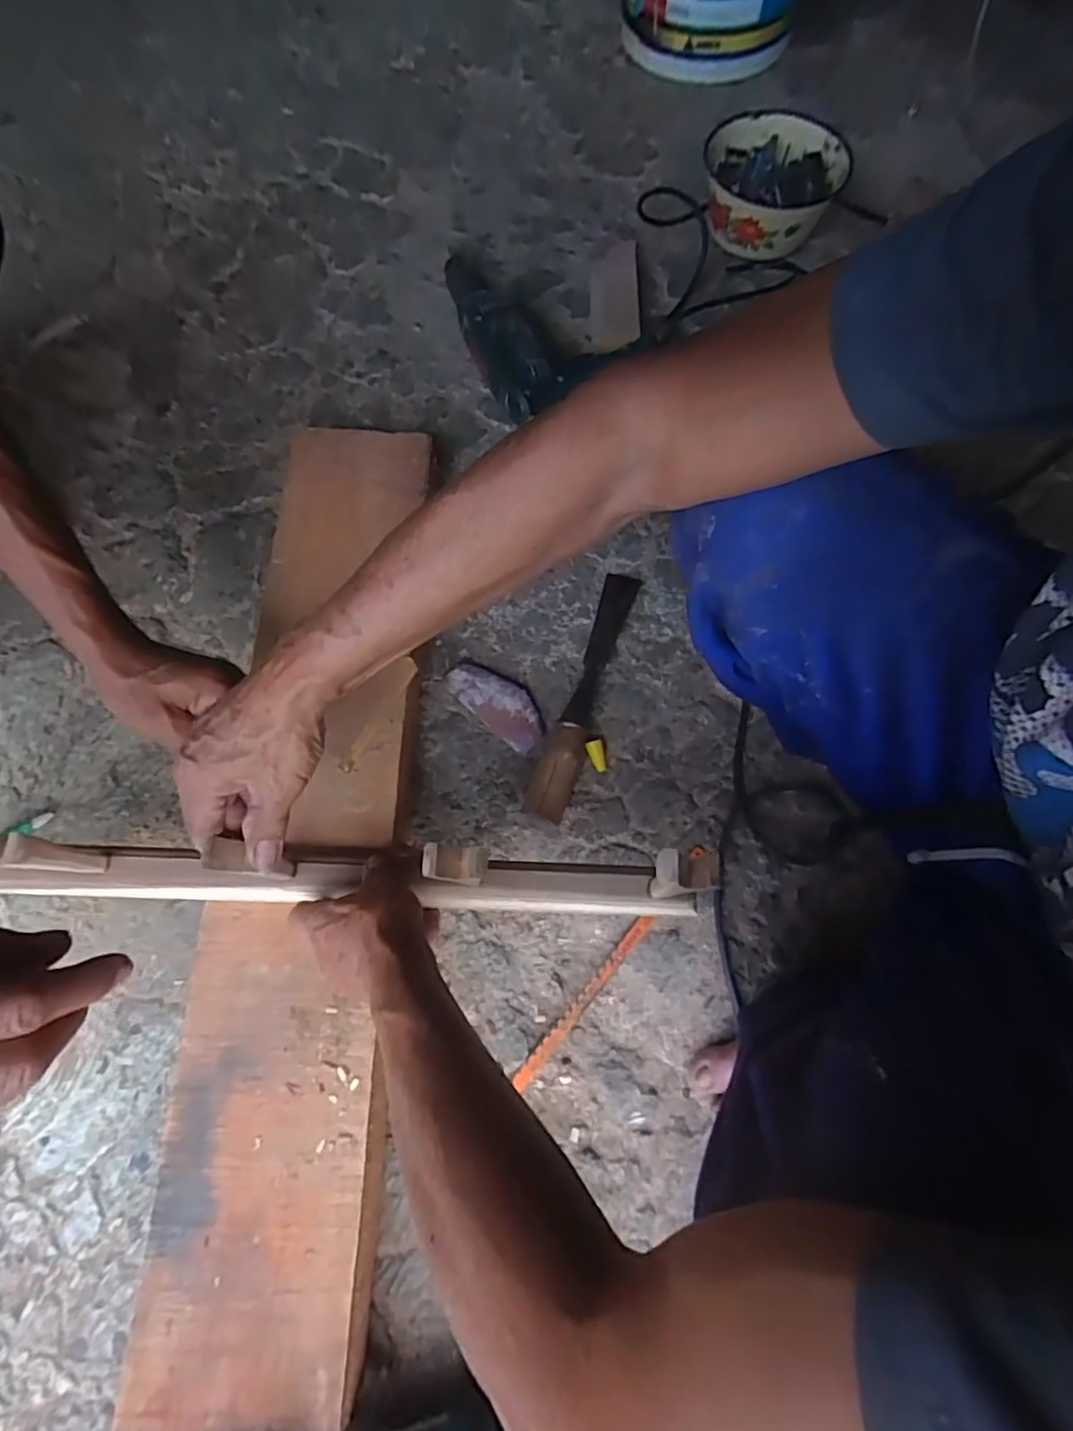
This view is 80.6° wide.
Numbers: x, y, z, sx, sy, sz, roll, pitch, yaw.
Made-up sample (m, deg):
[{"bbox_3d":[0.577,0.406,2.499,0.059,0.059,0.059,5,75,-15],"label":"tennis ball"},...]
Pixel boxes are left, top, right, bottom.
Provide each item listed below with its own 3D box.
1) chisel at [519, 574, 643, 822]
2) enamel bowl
[{"bbox_3d":[0.051,-0.027,0.641,0.040,0.035,0.281,20,71,6],"label":"chisel"},{"bbox_3d":[0.320,-0.728,0.866,0.178,0.076,0.218,10,70,2],"label":"enamel bowl"}]

